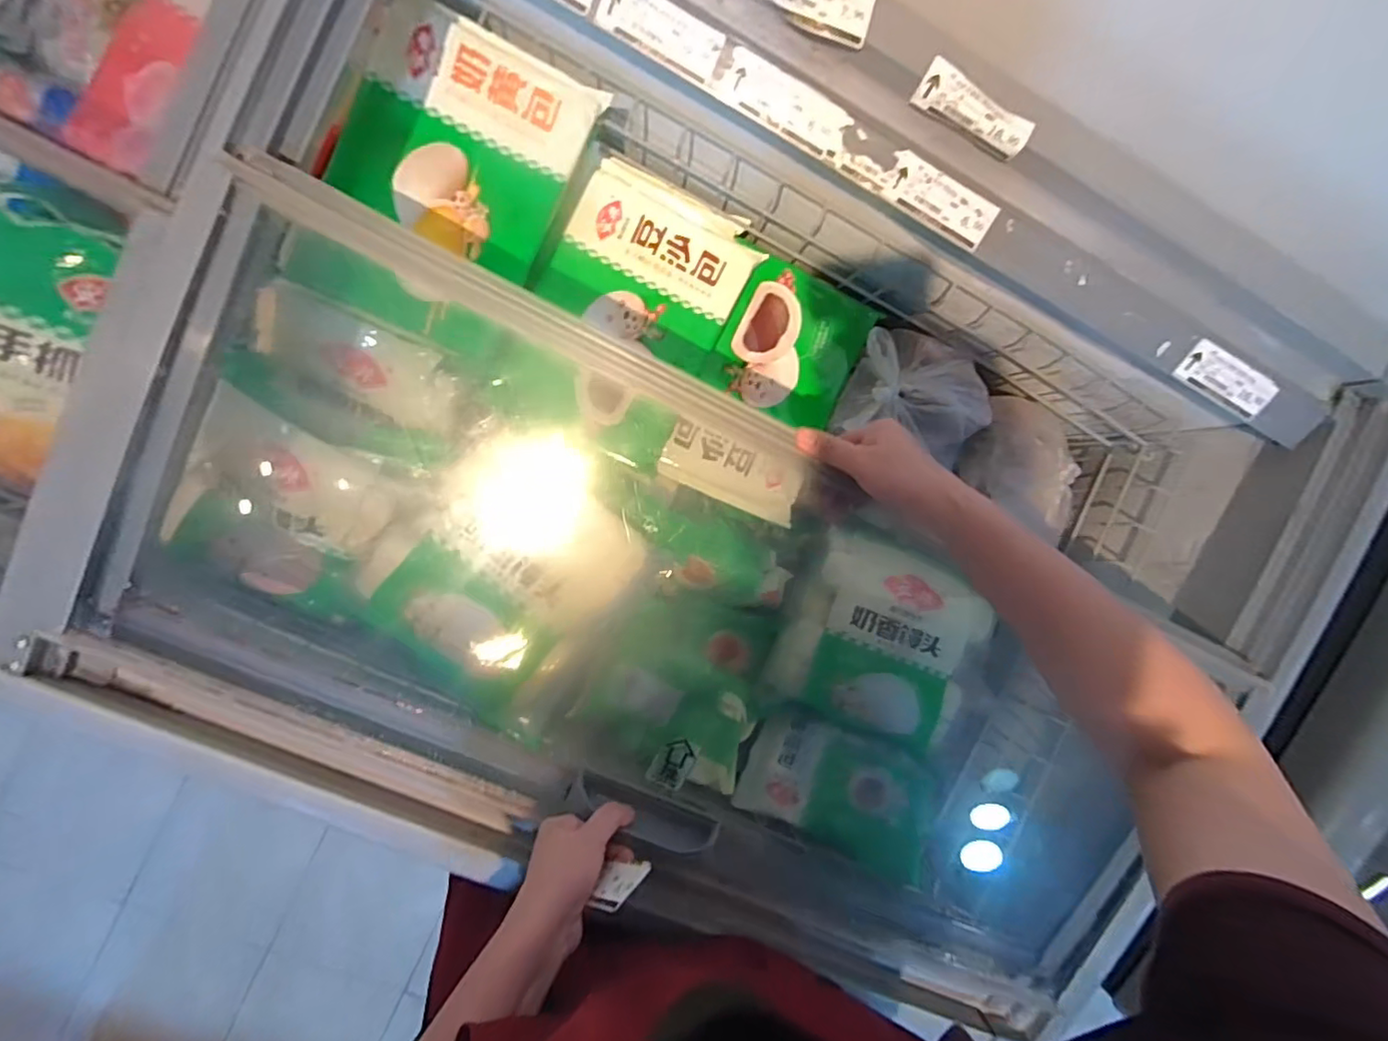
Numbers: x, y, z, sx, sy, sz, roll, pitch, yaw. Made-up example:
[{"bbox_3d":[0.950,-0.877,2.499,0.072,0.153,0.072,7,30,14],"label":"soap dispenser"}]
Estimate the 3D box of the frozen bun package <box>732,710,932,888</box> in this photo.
[{"bbox_3d":[0.186,0.342,0.763,0.234,0.041,0.143,20,65,10],"label":"frozen bun package"}]

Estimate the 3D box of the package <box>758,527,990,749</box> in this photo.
[{"bbox_3d":[0.254,0.155,0.781,0.241,0.081,0.233,22,90,-8],"label":"package"}]

